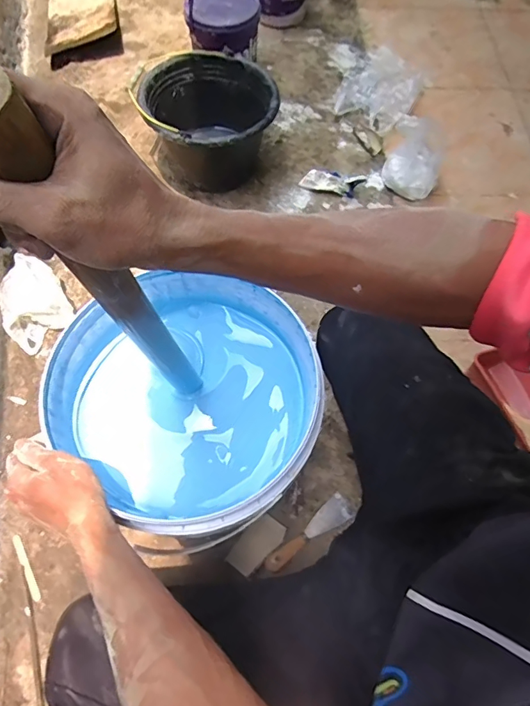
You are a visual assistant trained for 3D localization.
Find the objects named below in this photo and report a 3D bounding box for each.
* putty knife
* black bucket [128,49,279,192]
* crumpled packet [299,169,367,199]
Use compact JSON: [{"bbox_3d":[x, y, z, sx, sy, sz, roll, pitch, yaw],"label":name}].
[{"bbox_3d":[0.074,0.306,0.768,0.172,0.021,0.046,-32,70,-16],"label":"putty knife"},{"bbox_3d":[-0.131,-0.531,1.067,0.299,0.192,0.316,1,65,-2],"label":"black bucket"},{"bbox_3d":[0.162,-0.416,1.101,0.141,0.051,0.050,20,66,6],"label":"crumpled packet"}]

